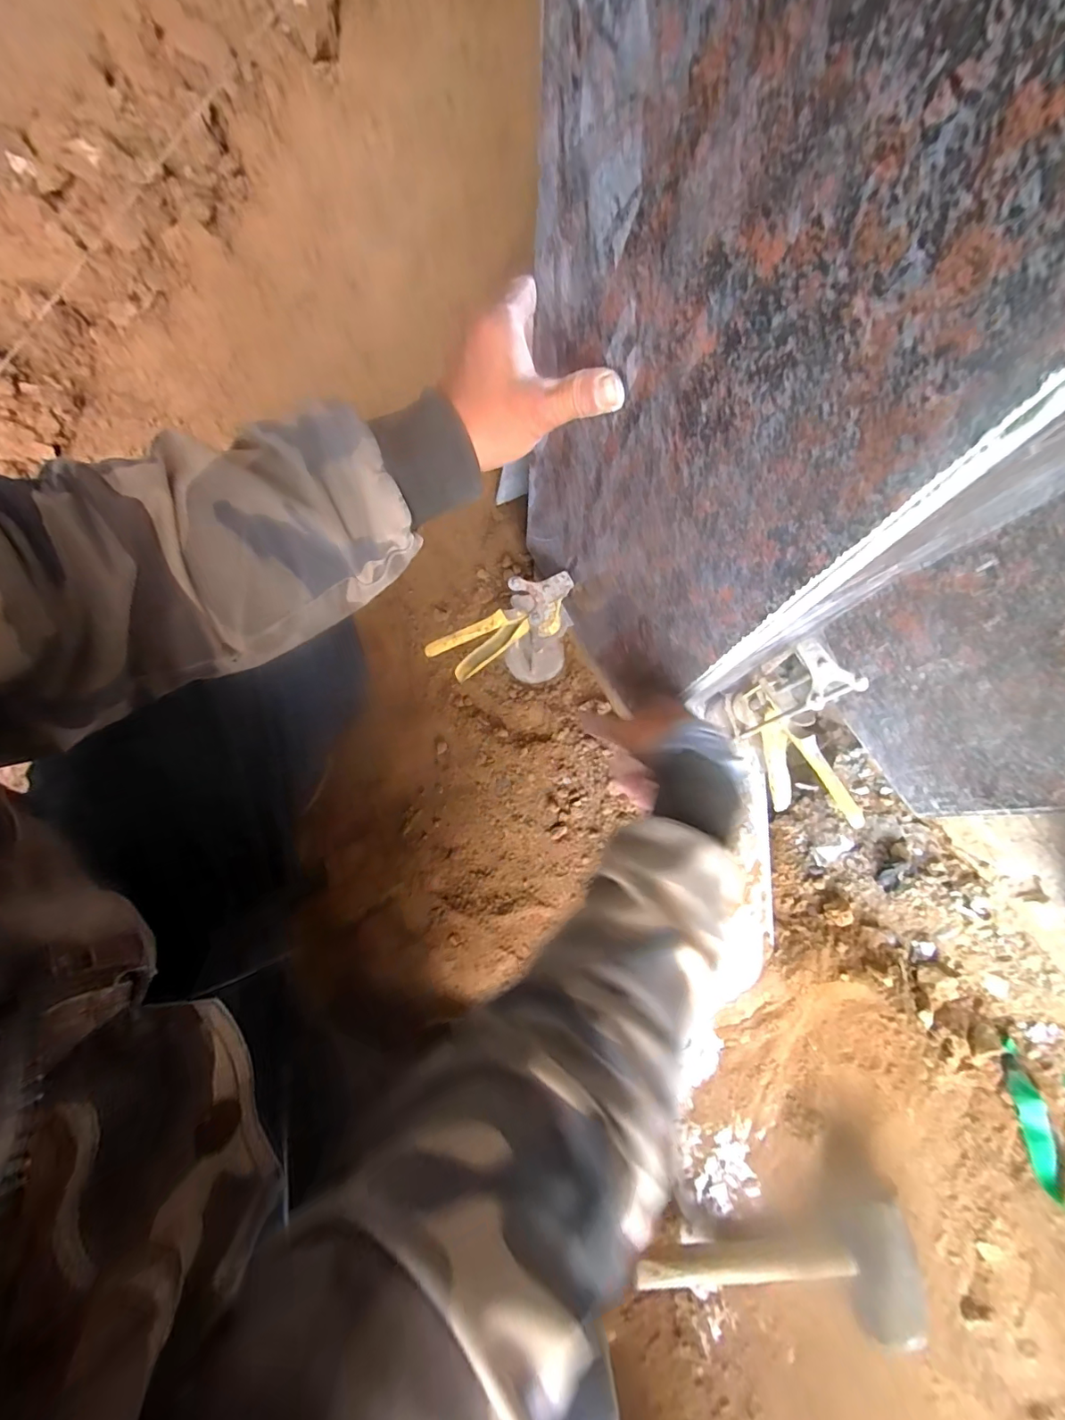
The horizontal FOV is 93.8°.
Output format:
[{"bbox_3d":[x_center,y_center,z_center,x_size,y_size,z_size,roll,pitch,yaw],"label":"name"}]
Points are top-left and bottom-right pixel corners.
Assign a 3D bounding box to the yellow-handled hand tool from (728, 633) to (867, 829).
[{"bbox_3d":[0.286,0.032,0.517,0.062,0.181,0.175,-30,79,-9],"label":"yellow-handled hand tool"}]

